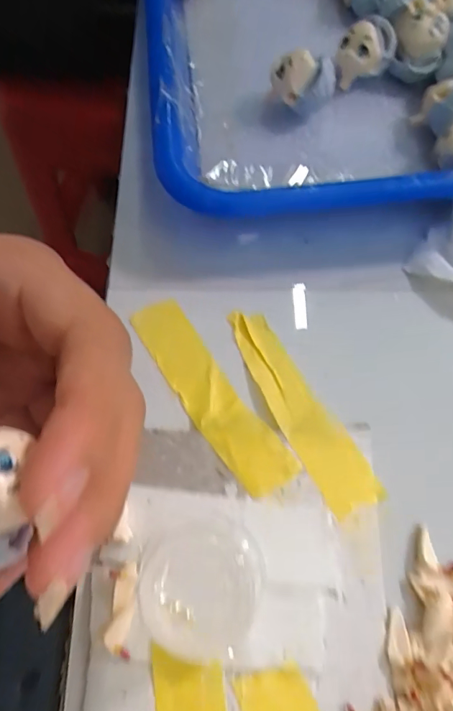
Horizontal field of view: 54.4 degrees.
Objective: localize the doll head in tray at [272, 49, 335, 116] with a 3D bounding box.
[{"bbox_3d":[0.033,-0.122,0.194,0.024,0.018,0.019,43,73,14],"label":"doll head in tray"}]

